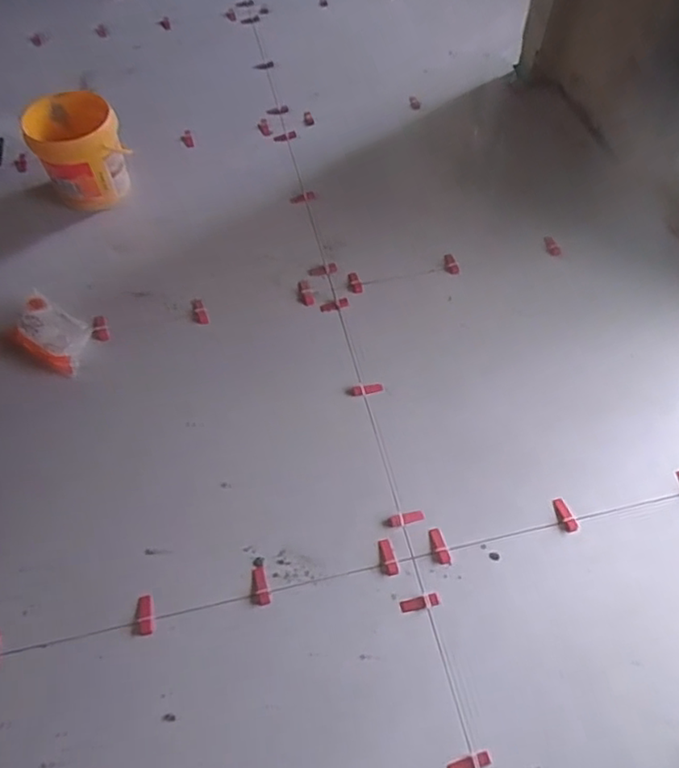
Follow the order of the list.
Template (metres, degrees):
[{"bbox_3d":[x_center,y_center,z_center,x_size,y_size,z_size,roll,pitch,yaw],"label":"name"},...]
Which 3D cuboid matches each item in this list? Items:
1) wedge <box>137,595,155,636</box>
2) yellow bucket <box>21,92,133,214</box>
[{"bbox_3d":[-0.389,0.462,1.238,0.031,0.011,0.075,-11,58,-10],"label":"wedge"},{"bbox_3d":[-0.720,-0.637,1.722,0.221,0.287,0.272,-25,60,-15],"label":"yellow bucket"}]

